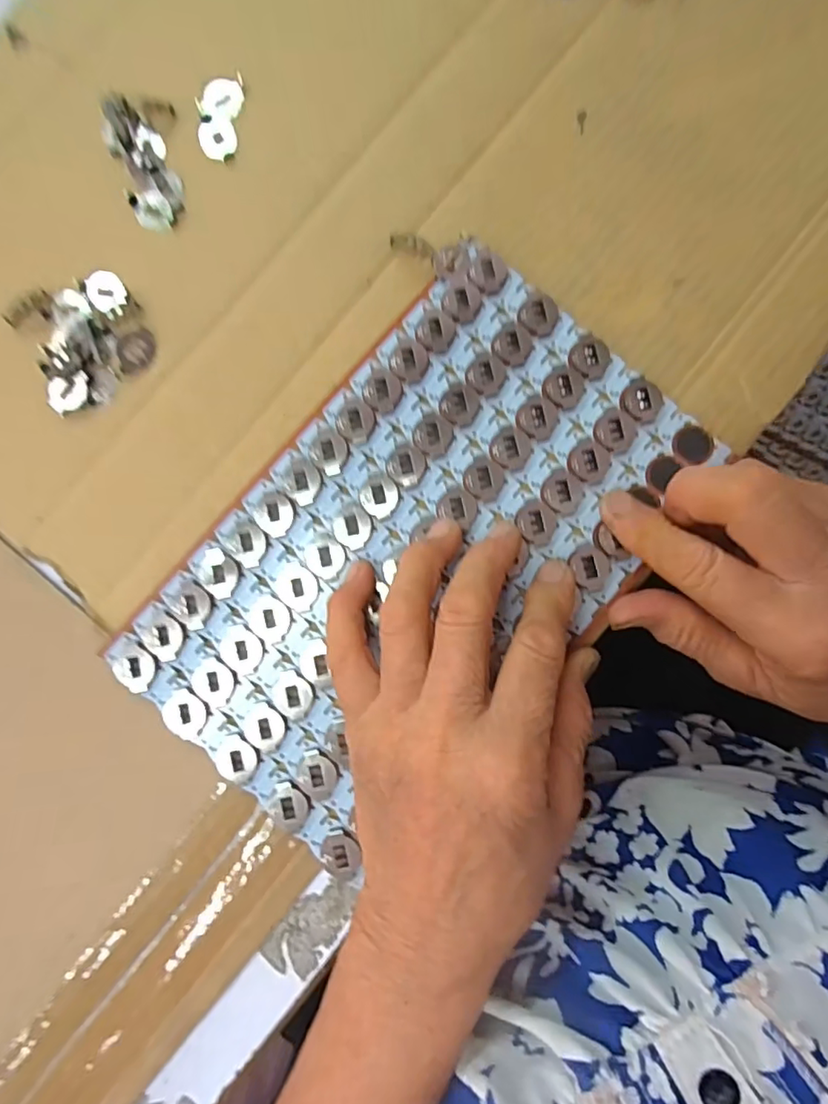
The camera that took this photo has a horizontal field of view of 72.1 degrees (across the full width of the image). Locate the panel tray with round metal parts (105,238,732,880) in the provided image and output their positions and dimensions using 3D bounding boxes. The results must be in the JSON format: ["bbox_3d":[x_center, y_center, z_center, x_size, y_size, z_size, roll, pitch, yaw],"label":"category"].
[{"bbox_3d":[0.001,0.001,0.251,0.148,0.005,0.248,40,88,4],"label":"panel tray with round metal parts"}]

